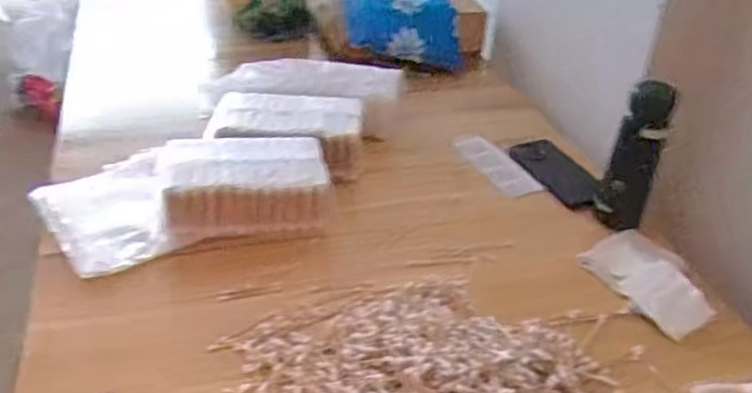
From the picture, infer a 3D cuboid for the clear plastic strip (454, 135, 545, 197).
[{"bbox_3d":[0.162,-0.051,0.979,0.064,0.013,0.192,-9,31,-18],"label":"clear plastic strip"}]

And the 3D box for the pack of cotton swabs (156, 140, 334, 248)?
[{"bbox_3d":[-0.160,-0.013,0.824,0.204,0.066,0.119,-2,36,-9],"label":"pack of cotton swabs"}]

